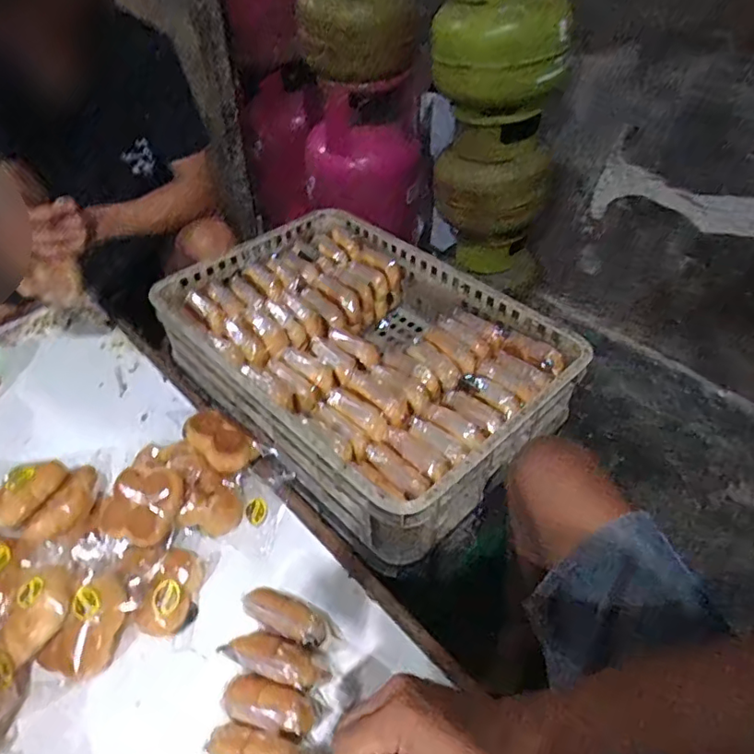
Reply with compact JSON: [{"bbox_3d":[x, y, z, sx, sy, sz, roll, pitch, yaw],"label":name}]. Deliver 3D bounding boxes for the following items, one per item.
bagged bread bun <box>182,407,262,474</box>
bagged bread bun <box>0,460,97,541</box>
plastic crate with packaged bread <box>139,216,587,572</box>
[{"bbox_3d":[-0.226,0.093,0.812,0.103,0.042,0.078,41,53,8],"label":"bagged bread bun"},{"bbox_3d":[-0.460,0.166,0.776,0.138,0.086,0.111,5,45,6],"label":"bagged bread bun"},{"bbox_3d":[-0.033,-0.027,0.912,0.402,0.175,0.605,-35,54,-30],"label":"plastic crate with packaged bread"}]

